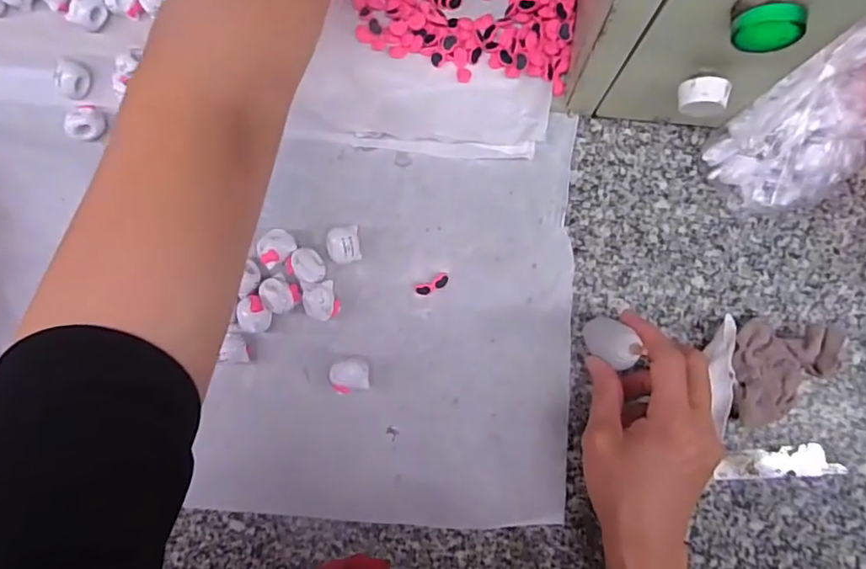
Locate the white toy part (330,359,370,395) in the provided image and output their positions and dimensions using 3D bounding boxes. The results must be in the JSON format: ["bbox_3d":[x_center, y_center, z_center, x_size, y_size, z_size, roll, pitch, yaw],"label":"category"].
[{"bbox_3d":[-0.055,0.062,0.363,0.025,0.015,0.021,-16,86,2],"label":"white toy part"}]

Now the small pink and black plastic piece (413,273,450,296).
[{"bbox_3d":[0.000,0.000,0.368,0.024,0.004,0.010,-27,85,0],"label":"small pink and black plastic piece"}]

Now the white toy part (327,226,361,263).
[{"bbox_3d":[-0.061,-0.027,0.365,0.020,0.015,0.025,-8,87,2],"label":"white toy part"}]

